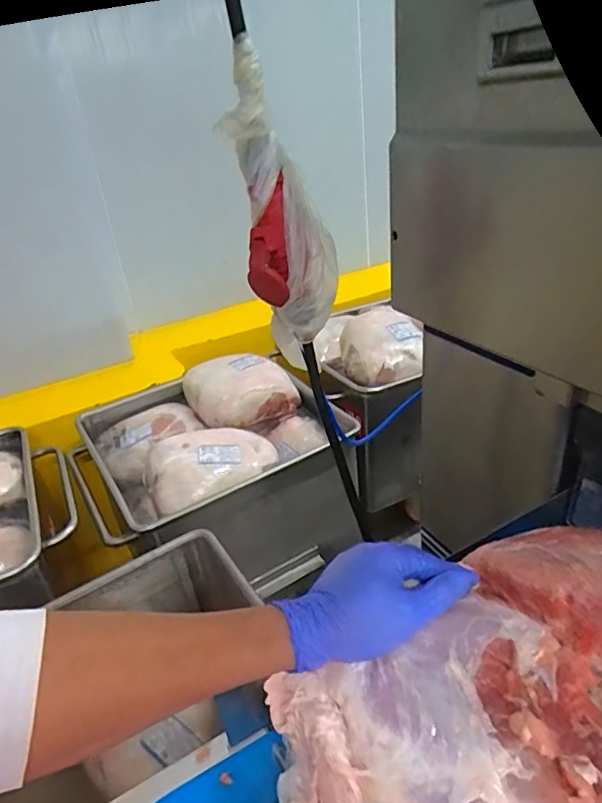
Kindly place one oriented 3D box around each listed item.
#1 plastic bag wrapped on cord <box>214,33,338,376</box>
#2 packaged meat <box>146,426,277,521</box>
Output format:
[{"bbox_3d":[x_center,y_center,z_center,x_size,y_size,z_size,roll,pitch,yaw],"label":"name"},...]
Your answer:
[{"bbox_3d":[-0.017,-0.203,0.629,0.086,0.324,0.092,8,32,23],"label":"plastic bag wrapped on cord"},{"bbox_3d":[-0.235,0.155,1.404,0.331,0.106,0.212,-20,32,-23],"label":"packaged meat"}]

